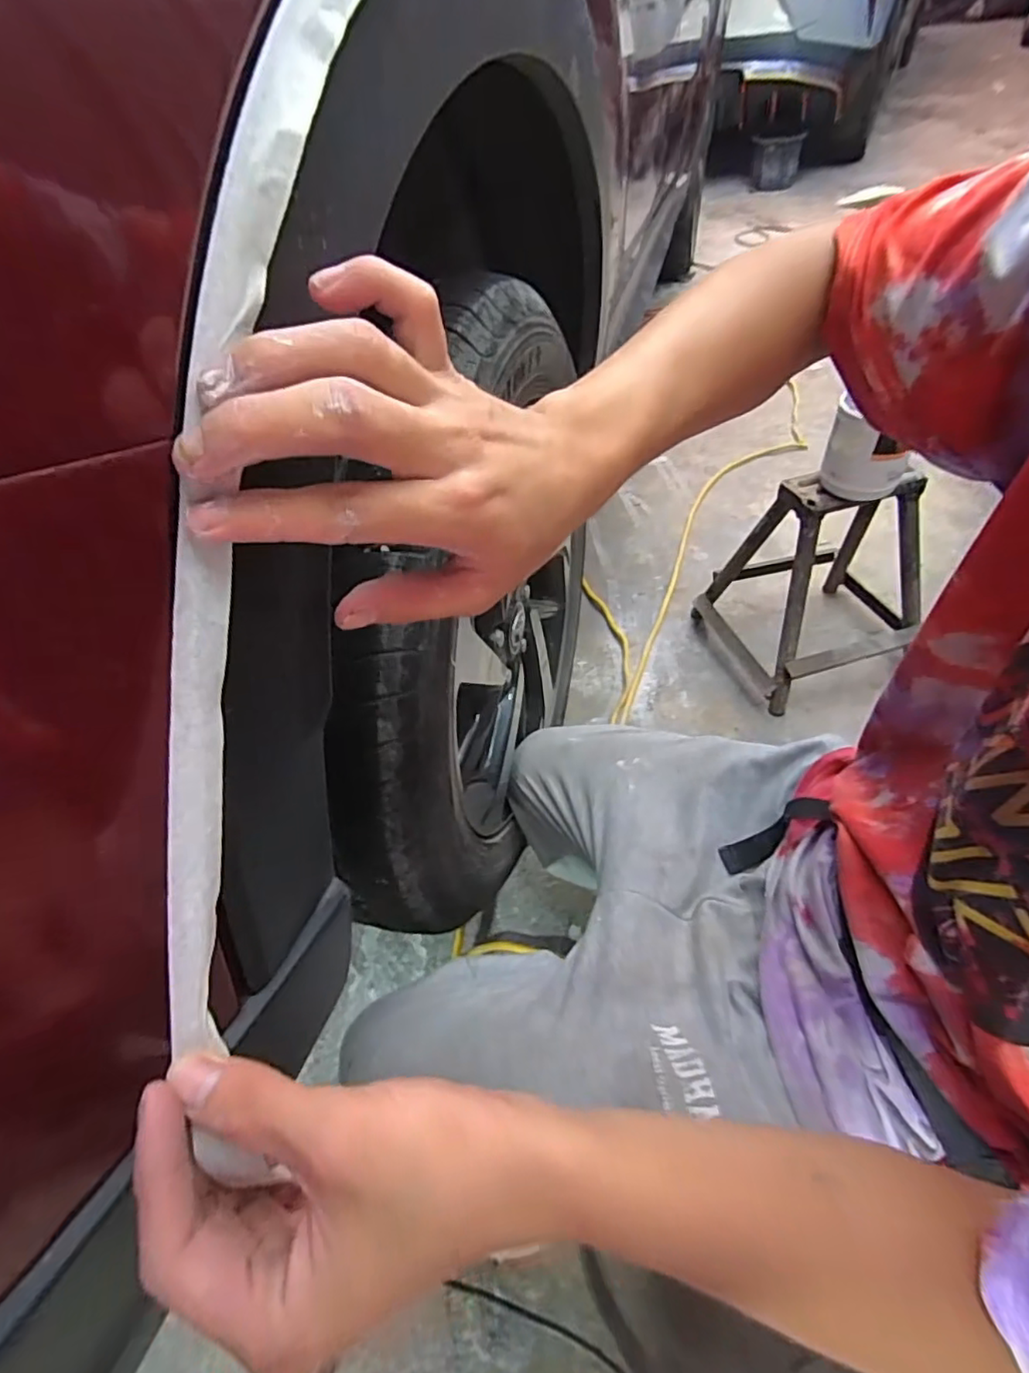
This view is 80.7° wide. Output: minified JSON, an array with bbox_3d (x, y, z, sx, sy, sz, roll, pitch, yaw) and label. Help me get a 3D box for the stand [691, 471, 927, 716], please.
[{"bbox_3d":[0.476,-0.169,0.913,0.293,0.303,0.256,-19,53,-9],"label":"stand"}]

